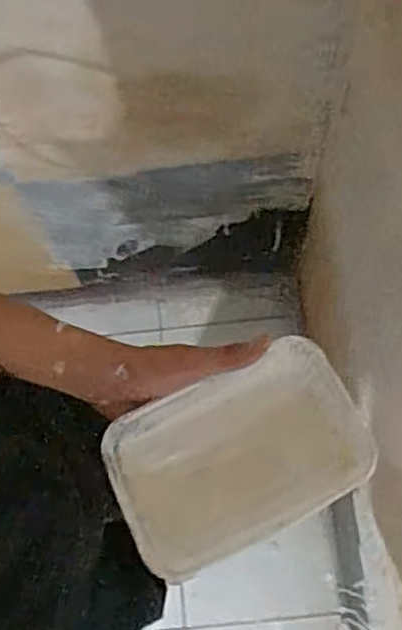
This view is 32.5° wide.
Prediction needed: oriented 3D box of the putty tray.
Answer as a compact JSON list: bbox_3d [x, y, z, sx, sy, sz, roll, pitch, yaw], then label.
[{"bbox_3d":[0.023,0.104,0.500,0.175,0.059,0.109,-25,73,-6],"label":"putty tray"}]

